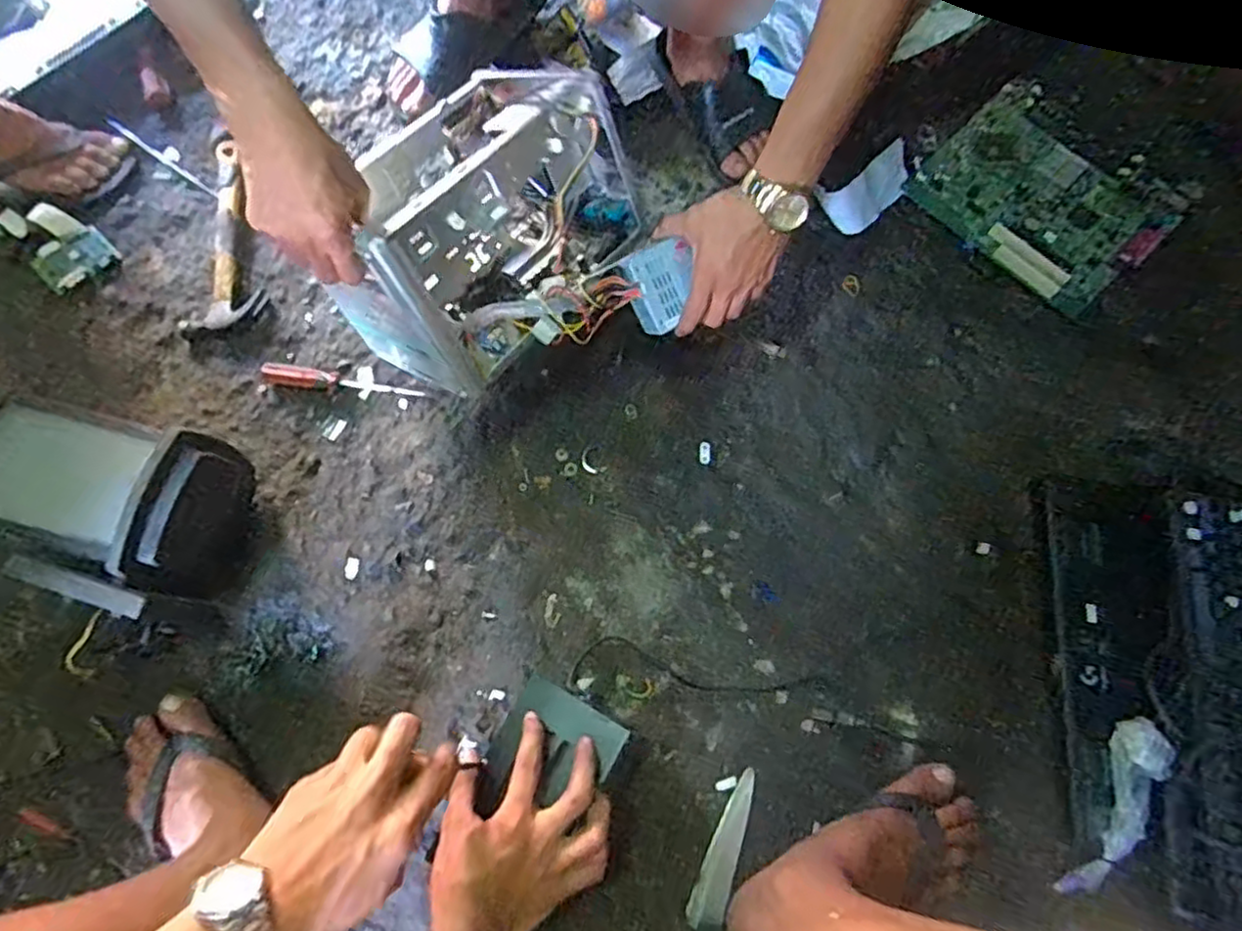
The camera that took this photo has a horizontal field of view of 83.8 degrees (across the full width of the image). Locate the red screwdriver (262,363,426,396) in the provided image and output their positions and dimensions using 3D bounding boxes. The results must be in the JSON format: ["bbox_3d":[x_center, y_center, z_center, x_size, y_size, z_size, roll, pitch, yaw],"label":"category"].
[{"bbox_3d":[-0.322,-0.099,0.794,0.177,0.023,0.020,3,73,1],"label":"red screwdriver"}]

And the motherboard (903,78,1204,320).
[{"bbox_3d":[0.518,-0.337,0.860,0.221,0.041,0.286,-39,77,-11],"label":"motherboard"}]

